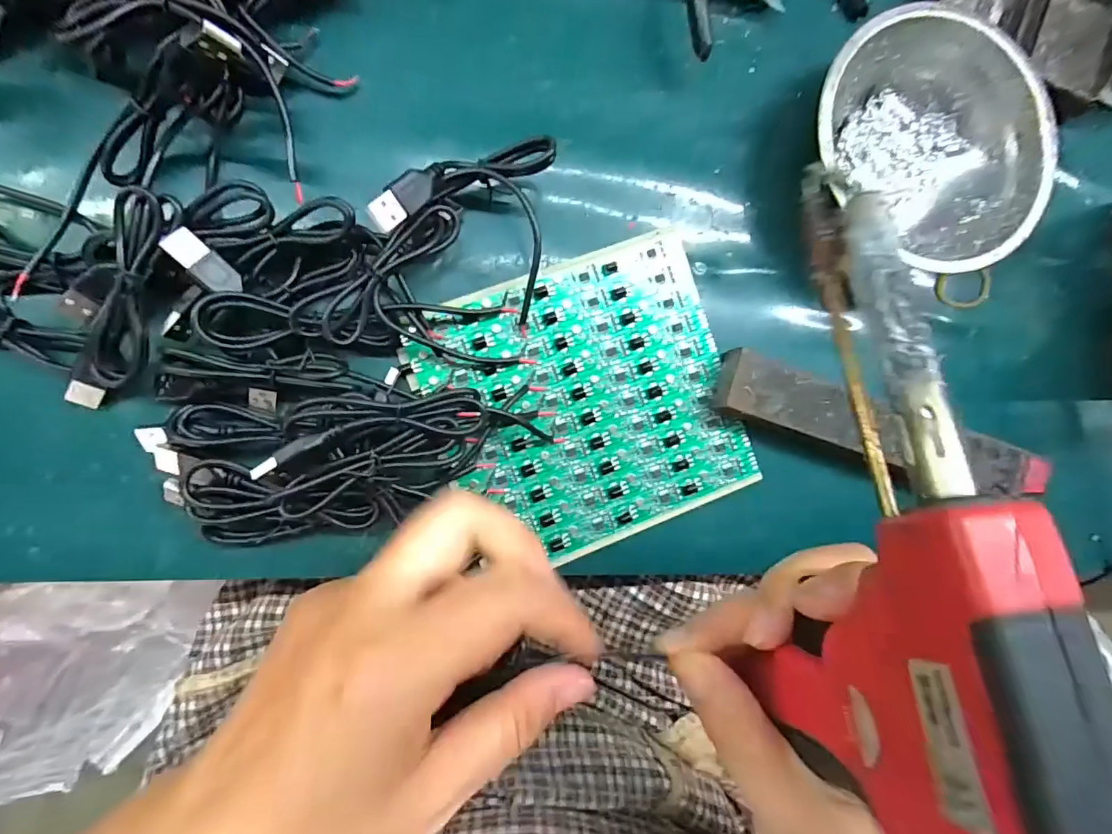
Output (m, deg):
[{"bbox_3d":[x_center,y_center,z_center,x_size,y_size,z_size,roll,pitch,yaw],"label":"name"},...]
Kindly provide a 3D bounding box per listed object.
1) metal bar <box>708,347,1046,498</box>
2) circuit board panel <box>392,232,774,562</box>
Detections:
[{"bbox_3d":[0.174,0.008,0.270,0.184,0.024,0.030,18,89,-8],"label":"metal bar"},{"bbox_3d":[0.018,-0.007,0.259,0.147,0.007,0.140,-20,94,-7],"label":"circuit board panel"}]

